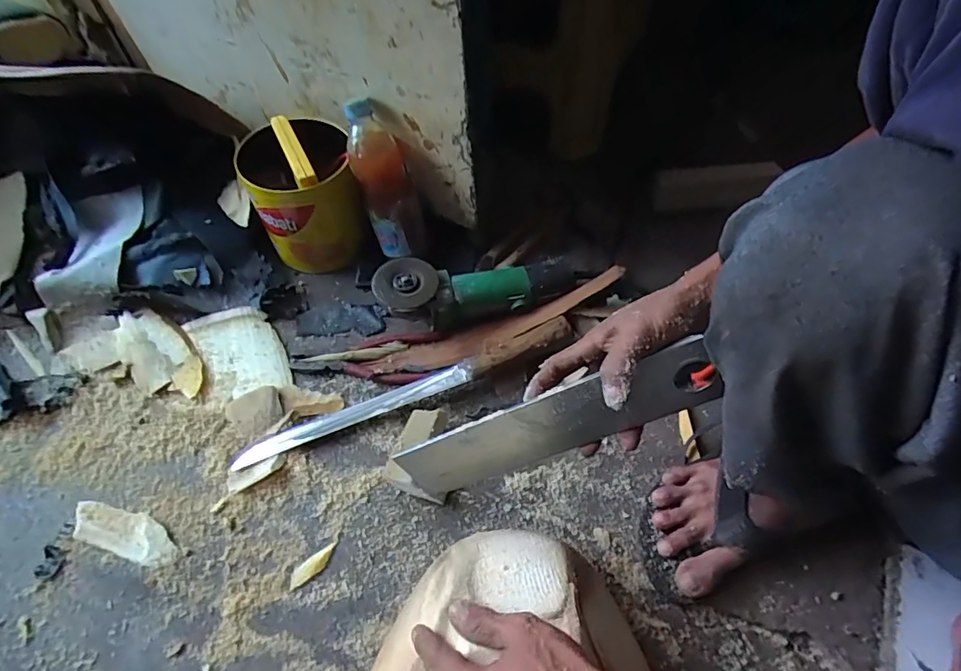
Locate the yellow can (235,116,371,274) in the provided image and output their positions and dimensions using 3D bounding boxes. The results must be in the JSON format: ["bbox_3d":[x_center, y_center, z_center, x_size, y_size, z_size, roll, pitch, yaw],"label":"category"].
[{"bbox_3d":[-0.245,-0.196,0.701,0.138,0.177,0.141,0,59,0],"label":"yellow can"}]

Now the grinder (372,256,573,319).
[{"bbox_3d":[-0.004,-0.065,0.663,0.264,0.084,0.076,-11,60,-7],"label":"grinder"}]

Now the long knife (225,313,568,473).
[{"bbox_3d":[-0.087,0.067,0.610,0.432,0.041,0.035,-21,61,-12],"label":"long knife"}]

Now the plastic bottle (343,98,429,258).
[{"bbox_3d":[-0.125,-0.200,0.653,0.071,0.204,0.058,-28,34,-16],"label":"plastic bottle"}]

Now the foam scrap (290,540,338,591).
[{"bbox_3d":[-0.175,0.241,0.516,0.057,0.004,0.018,-33,64,-19],"label":"foam scrap"}]

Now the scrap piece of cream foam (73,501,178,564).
[{"bbox_3d":[-0.382,0.211,0.530,0.122,0.009,0.042,16,60,9],"label":"scrap piece of cream foam"}]

